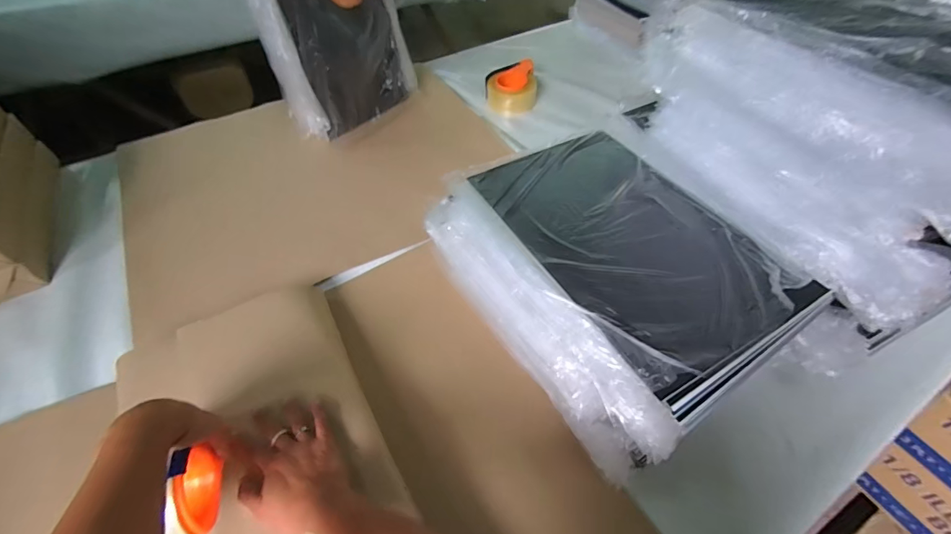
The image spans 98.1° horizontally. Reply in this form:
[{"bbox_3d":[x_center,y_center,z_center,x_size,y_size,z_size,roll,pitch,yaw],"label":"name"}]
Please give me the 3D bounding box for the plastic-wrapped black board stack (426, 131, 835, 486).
[{"bbox_3d":[0.164,0.001,0.566,0.297,0.159,0.421,-28,57,-20],"label":"plastic-wrapped black board stack"}]

